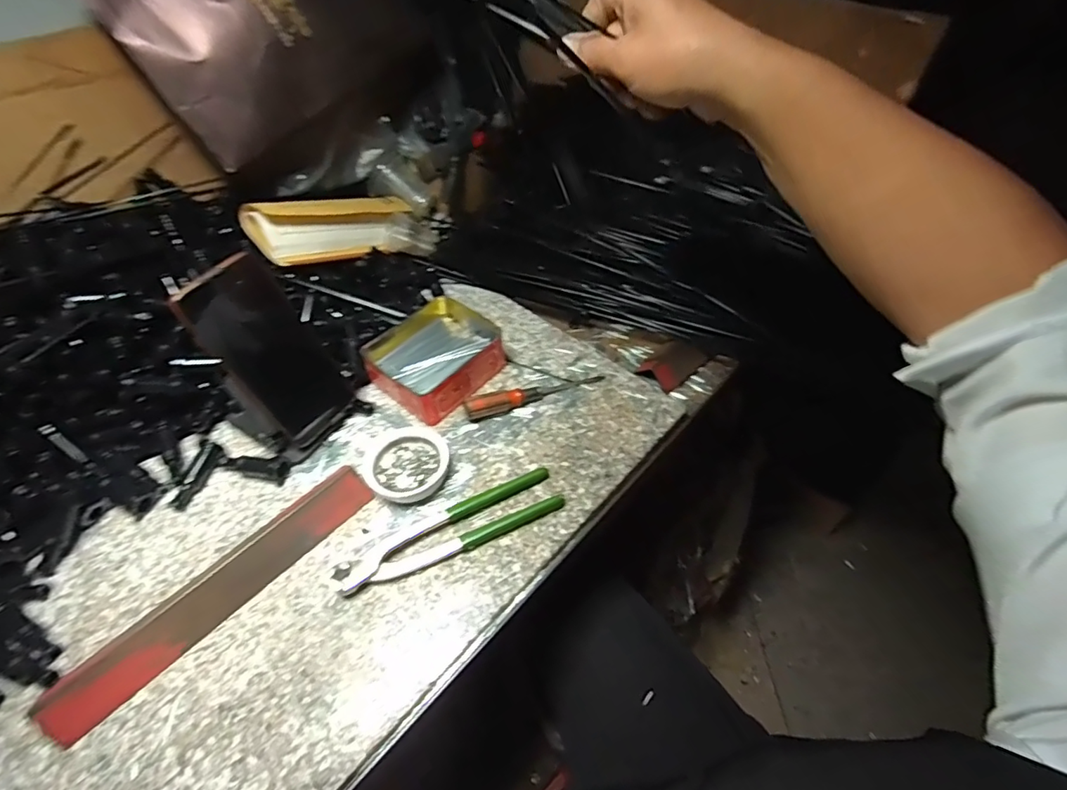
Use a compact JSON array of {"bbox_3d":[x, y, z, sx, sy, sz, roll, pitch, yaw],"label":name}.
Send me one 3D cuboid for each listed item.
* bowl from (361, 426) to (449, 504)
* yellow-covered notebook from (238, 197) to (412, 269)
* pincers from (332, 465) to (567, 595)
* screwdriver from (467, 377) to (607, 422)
[{"bbox_3d":[-0.117,0.064,0.486,0.074,0.019,0.073,-1,51,1],"label":"bowl"},{"bbox_3d":[-0.230,-0.203,0.639,0.062,0.058,0.203,35,39,26],"label":"yellow-covered notebook"},{"bbox_3d":[-0.071,0.114,0.454,0.195,0.016,0.042,-21,53,-15],"label":"pincers"},{"bbox_3d":[0.003,-0.001,0.546,0.146,0.022,0.021,-17,52,-12],"label":"screwdriver"}]

